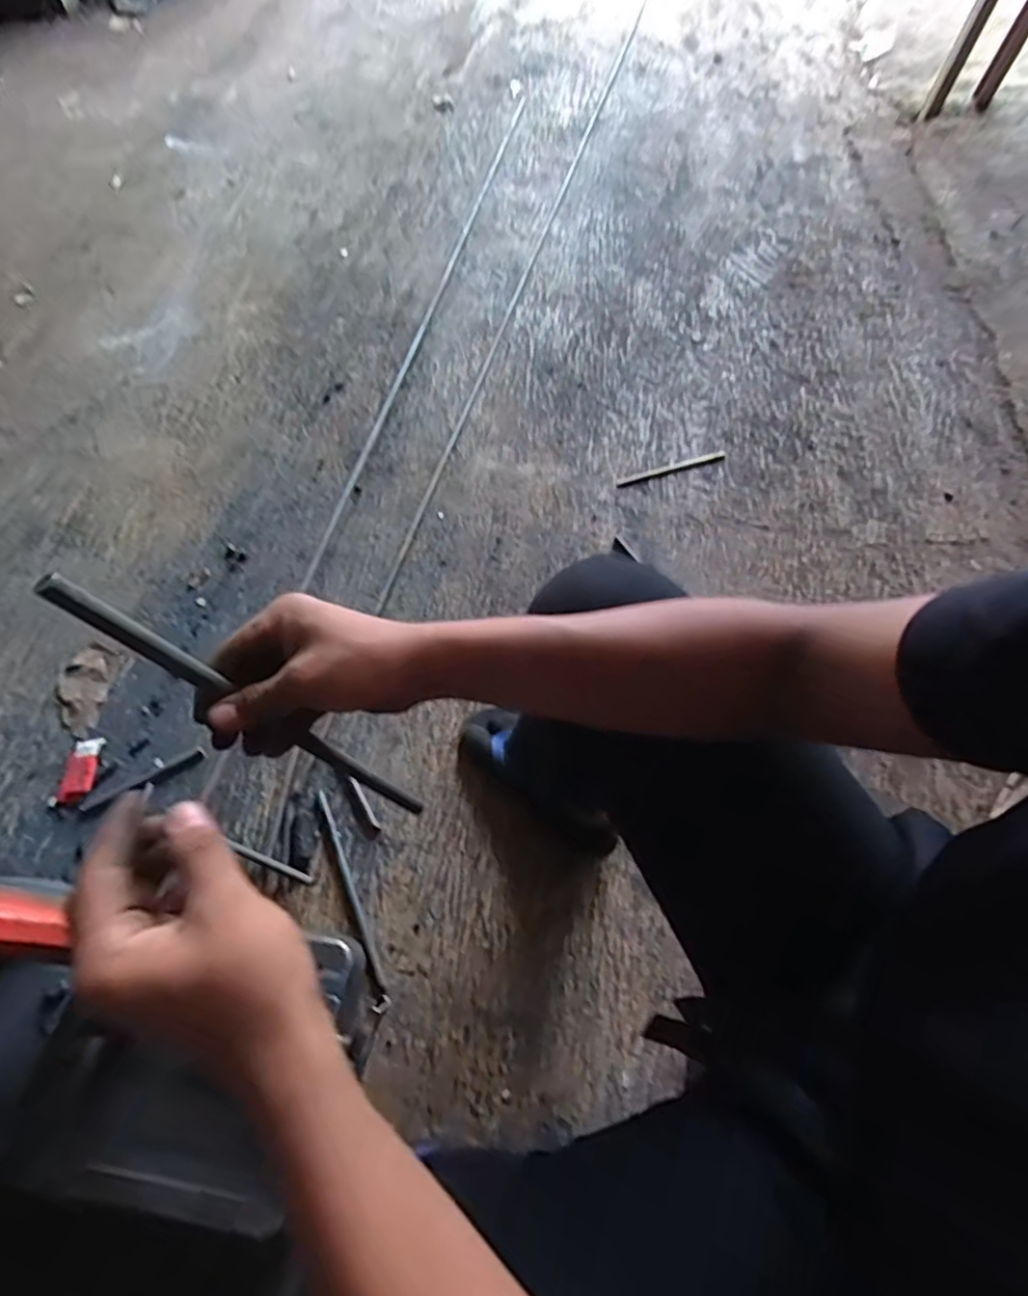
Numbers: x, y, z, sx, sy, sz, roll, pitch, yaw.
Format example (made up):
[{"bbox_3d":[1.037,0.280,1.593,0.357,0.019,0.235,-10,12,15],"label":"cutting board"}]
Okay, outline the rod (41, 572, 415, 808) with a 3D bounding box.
[{"bbox_3d":[-0.138,0.047,0.365,0.013,0.288,0.012,-2,57,28],"label":"rod"}]

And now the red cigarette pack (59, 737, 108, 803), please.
[{"bbox_3d":[-0.580,0.162,0.818,0.038,0.020,0.087,0,61,-3],"label":"red cigarette pack"}]

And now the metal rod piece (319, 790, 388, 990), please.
[{"bbox_3d":[-0.209,0.301,0.780,0.011,0.004,0.254,-21,64,-14],"label":"metal rod piece"}]

